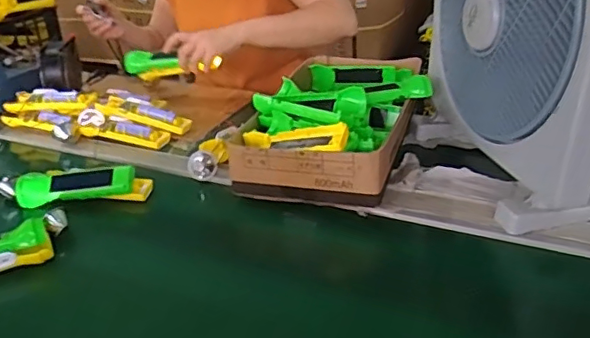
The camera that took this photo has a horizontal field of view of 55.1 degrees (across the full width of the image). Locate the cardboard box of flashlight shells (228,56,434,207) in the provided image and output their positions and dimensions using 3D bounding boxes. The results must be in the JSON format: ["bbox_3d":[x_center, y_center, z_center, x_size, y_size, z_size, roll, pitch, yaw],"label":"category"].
[{"bbox_3d":[0.057,-0.060,0.855,0.247,0.094,0.268,8,32,15],"label":"cardboard box of flashlight shells"}]

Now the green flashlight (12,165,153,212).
[{"bbox_3d":[-0.308,0.024,0.817,0.189,0.043,0.049,-1,28,3],"label":"green flashlight"}]

